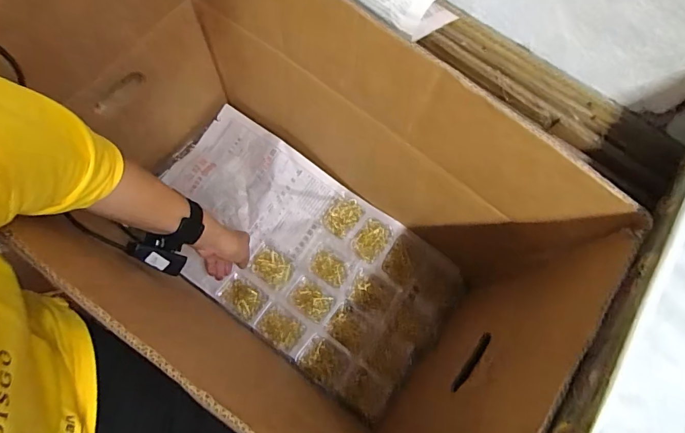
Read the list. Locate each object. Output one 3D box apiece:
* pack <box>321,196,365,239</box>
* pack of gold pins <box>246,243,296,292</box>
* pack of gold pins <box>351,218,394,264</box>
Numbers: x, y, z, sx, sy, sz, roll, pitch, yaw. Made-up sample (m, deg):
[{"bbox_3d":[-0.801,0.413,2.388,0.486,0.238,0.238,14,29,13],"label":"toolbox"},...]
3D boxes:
[{"bbox_3d":[0.001,-0.002,0.751,0.057,0.015,0.074,37,75,8],"label":"pack"},{"bbox_3d":[-0.124,0.088,0.724,0.078,0.013,0.059,31,75,7],"label":"pack of gold pins"},{"bbox_3d":[0.053,0.042,0.737,0.054,0.007,0.078,35,75,8],"label":"pack of gold pins"}]

